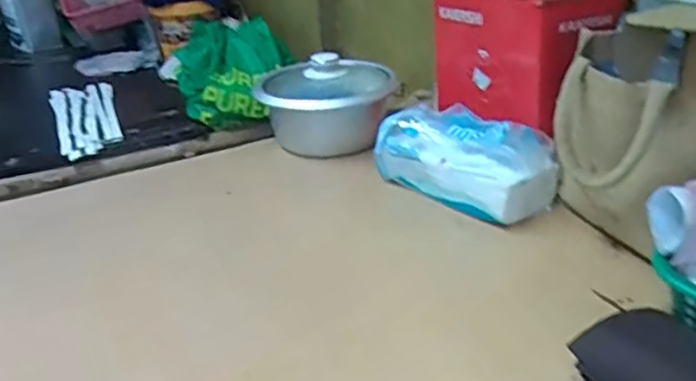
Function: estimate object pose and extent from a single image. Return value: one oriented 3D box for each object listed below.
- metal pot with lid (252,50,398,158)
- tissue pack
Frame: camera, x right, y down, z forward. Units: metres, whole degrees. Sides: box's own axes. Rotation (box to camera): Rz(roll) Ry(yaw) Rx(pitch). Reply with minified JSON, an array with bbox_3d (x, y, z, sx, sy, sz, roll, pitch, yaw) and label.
[{"bbox_3d":[-0.035,-0.130,0.974,0.196,0.134,0.173,-11,27,-15],"label":"metal pot with lid"},{"bbox_3d":[0.139,-0.040,0.788,0.214,0.093,0.093,20,35,39],"label":"tissue pack"}]

